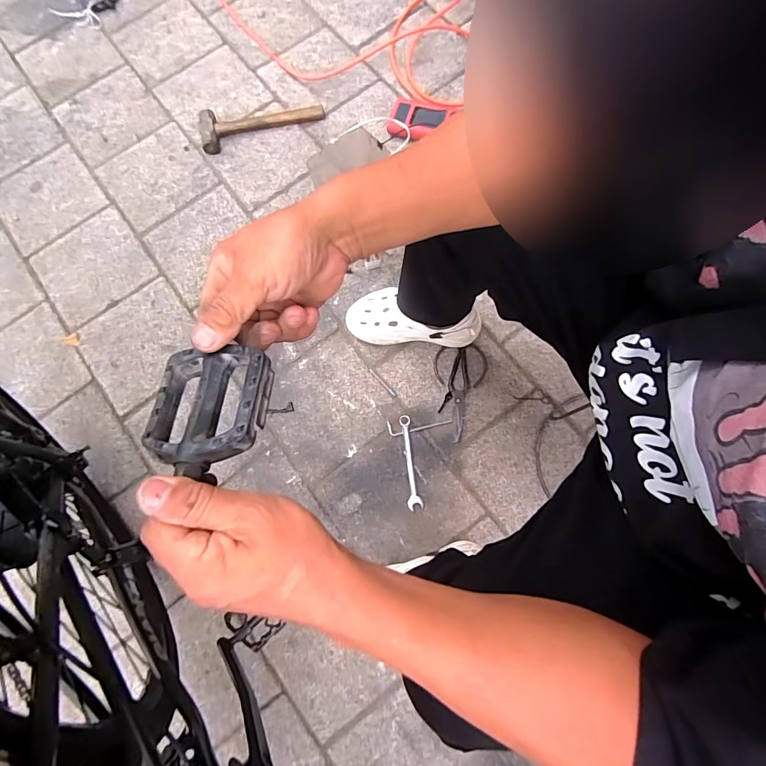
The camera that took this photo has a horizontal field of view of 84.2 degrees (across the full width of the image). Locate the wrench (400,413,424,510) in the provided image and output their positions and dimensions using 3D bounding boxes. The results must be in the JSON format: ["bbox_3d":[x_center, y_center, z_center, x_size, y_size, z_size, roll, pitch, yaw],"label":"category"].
[{"bbox_3d":[0.056,0.162,0.879,0.028,0.004,0.190,-7,77,0],"label":"wrench"}]

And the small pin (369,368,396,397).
[{"bbox_3d":[-0.002,-0.001,0.922,0.012,0.005,0.081,-43,80,-8],"label":"small pin"}]

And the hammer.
[{"bbox_3d":[-0.310,-0.672,1.080,0.313,0.037,0.104,-17,77,-3],"label":"hammer"}]

